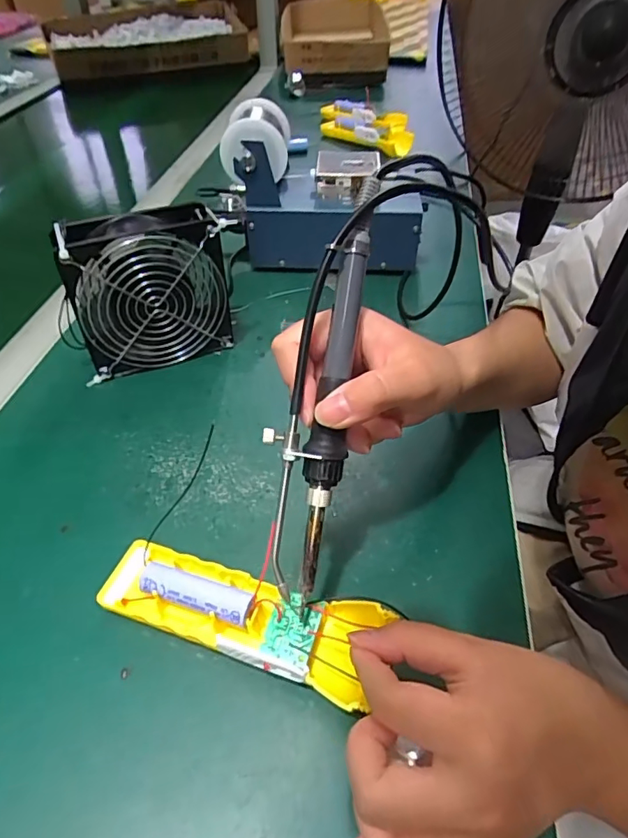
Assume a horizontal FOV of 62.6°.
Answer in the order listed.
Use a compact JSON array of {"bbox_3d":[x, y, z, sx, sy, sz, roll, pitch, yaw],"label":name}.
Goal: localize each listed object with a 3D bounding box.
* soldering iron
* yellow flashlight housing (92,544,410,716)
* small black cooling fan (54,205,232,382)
[{"bbox_3d":[0.000,-0.002,0.251,0.033,0.176,0.017,10,3,9],"label":"soldering iron"},{"bbox_3d":[-0.043,0.104,0.284,0.157,0.025,0.052,12,46,17],"label":"yellow flashlight housing"},{"bbox_3d":[-0.135,-0.104,0.432,0.126,0.124,0.047,-18,48,-18],"label":"small black cooling fan"}]

